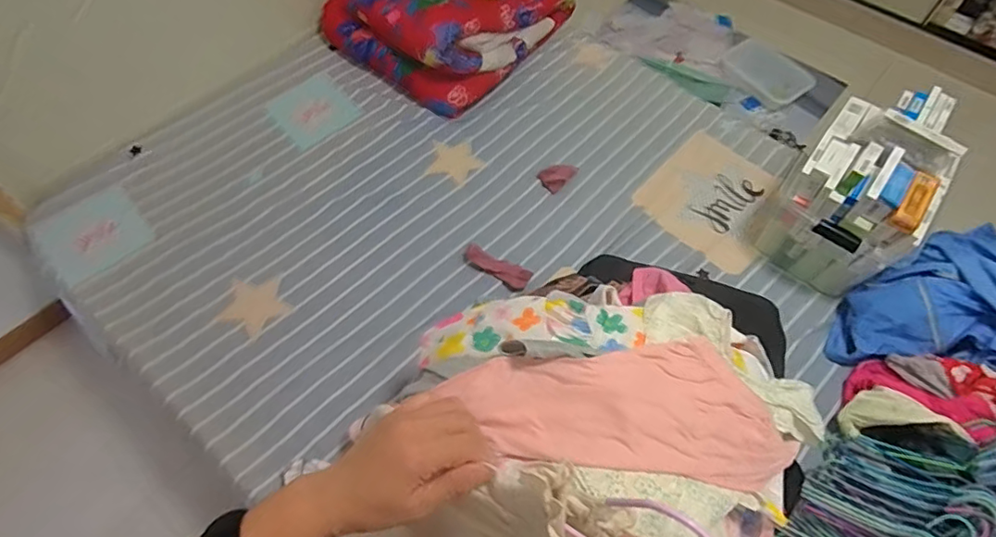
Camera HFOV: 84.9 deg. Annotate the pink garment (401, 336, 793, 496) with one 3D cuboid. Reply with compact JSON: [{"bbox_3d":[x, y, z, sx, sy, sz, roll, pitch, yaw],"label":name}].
[{"bbox_3d":[0.170,0.174,0.706,0.454,0.074,0.181,4,60,1],"label":"pink garment"}]

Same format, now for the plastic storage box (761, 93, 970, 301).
[{"bbox_3d":[0.777,-0.154,1.181,0.264,0.333,0.326,38,64,21],"label":"plastic storage box"}]

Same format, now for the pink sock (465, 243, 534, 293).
[{"bbox_3d":[-0.005,-0.002,1.256,0.166,0.015,0.059,28,61,16],"label":"pink sock"}]

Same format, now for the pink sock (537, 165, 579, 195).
[{"bbox_3d":[0.155,-0.238,1.384,0.096,0.022,0.068,-33,64,-20],"label":"pink sock"}]

